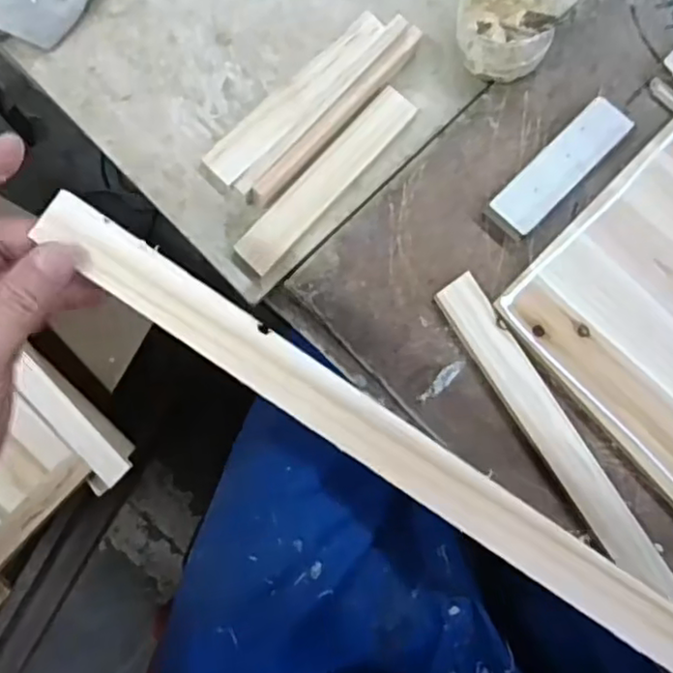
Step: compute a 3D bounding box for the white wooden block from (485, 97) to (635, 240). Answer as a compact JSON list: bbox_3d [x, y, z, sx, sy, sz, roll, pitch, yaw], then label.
[{"bbox_3d":[0.150,-0.114,0.445,0.112,0.017,0.033,-44,86,-6],"label":"white wooden block"}]

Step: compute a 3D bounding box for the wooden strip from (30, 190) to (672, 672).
[{"bbox_3d":[0.035,0.058,0.316,0.402,0.009,0.028,35,84,-2],"label":"wooden strip"}]

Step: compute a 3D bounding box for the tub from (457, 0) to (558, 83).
[{"bbox_3d":[0.115,-0.211,0.456,0.066,0.030,0.071,0,83,-2],"label":"tub"}]

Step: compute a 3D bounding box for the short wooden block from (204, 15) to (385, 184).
[{"bbox_3d":[-0.026,-0.162,0.447,0.155,0.018,0.028,-44,86,-6],"label":"short wooden block"}]

